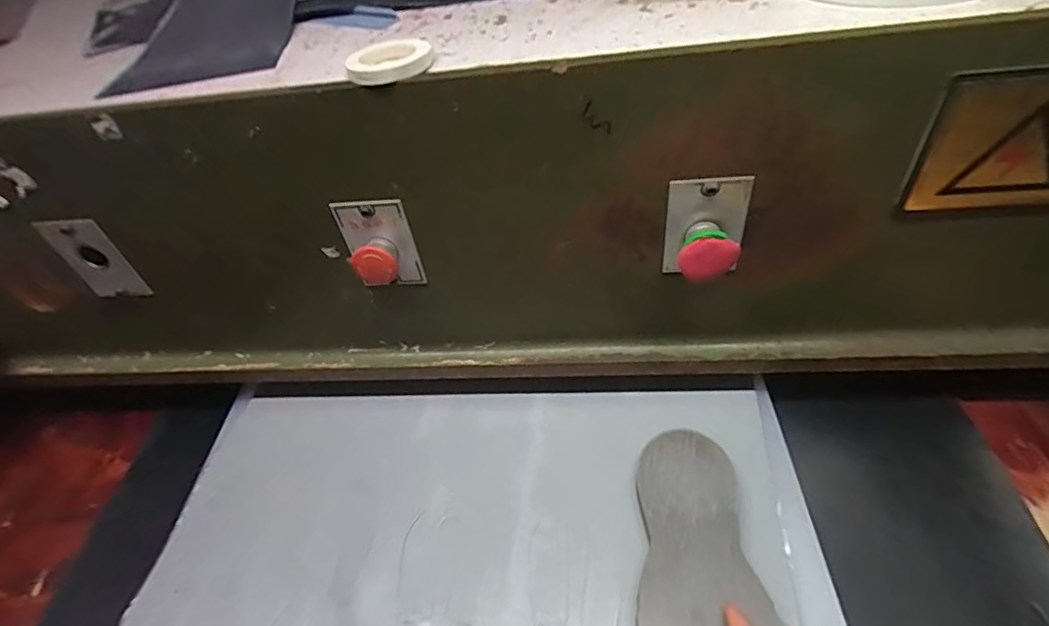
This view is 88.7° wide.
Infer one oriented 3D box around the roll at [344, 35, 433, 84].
[{"bbox_3d":[-0.094,-0.179,0.377,0.056,0.012,0.056,-5,50,6],"label":"roll"}]

